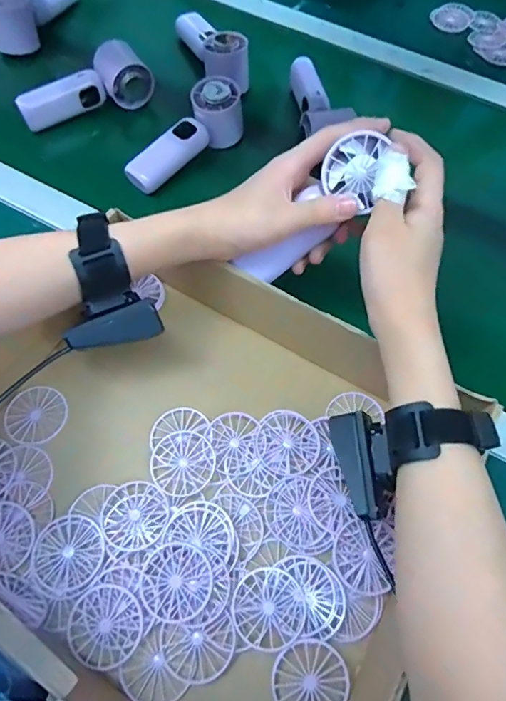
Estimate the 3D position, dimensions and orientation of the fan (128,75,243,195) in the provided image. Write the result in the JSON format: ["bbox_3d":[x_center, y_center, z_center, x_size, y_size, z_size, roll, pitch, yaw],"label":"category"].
[{"bbox_3d":[-0.075,-0.236,0.532,0.055,0.050,0.158,42,82,16],"label":"fan"}]

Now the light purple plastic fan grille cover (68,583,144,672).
[{"bbox_3d":[-0.100,0.187,0.321,0.048,0.004,0.048,33,67,13],"label":"light purple plastic fan grille cover"}]

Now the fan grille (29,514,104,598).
[{"bbox_3d":[-0.134,0.148,0.341,0.050,0.004,0.051,1,64,-2],"label":"fan grille"}]

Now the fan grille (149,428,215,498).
[{"bbox_3d":[-0.056,0.089,0.375,0.049,0.004,0.050,1,64,-2],"label":"fan grille"}]

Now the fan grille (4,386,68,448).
[{"bbox_3d":[-0.180,0.053,0.393,0.047,0.004,0.050,1,64,-2],"label":"fan grille"}]

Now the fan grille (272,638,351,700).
[{"bbox_3d":[0.038,0.220,0.312,0.048,0.009,0.048,1,64,-2],"label":"fan grille"}]

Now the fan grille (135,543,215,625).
[{"bbox_3d":[-0.054,0.162,0.331,0.049,0.005,0.049,1,64,-2],"label":"fan grille"}]

